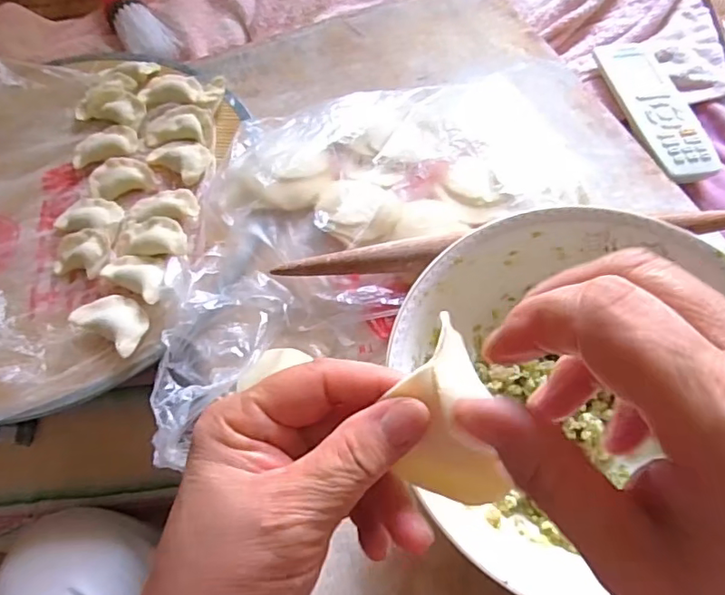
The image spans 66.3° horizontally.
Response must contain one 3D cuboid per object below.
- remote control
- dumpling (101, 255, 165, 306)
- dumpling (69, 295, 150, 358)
[{"bbox_3d":[0.246,-0.165,0.472,0.051,0.014,0.167,-9,61,-3],"label":"remote control"},{"bbox_3d":[-0.160,-0.014,0.398,0.057,0.014,0.025,25,64,31],"label":"dumpling"},{"bbox_3d":[-0.169,0.016,0.382,0.053,0.017,0.034,29,66,17],"label":"dumpling"}]

